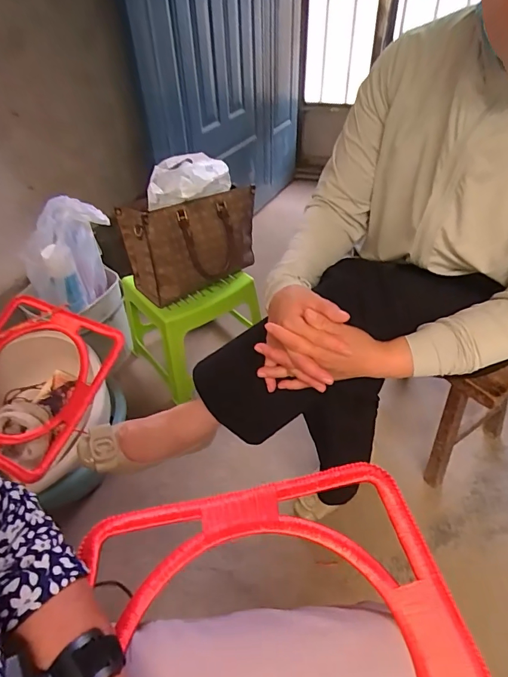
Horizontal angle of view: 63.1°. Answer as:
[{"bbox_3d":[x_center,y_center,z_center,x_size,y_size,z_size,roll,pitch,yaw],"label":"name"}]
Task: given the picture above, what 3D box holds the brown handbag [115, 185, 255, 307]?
[{"bbox_3d":[-0.157,-0.261,1.095,0.327,0.223,0.153,-31,48,-29],"label":"brown handbag"}]

